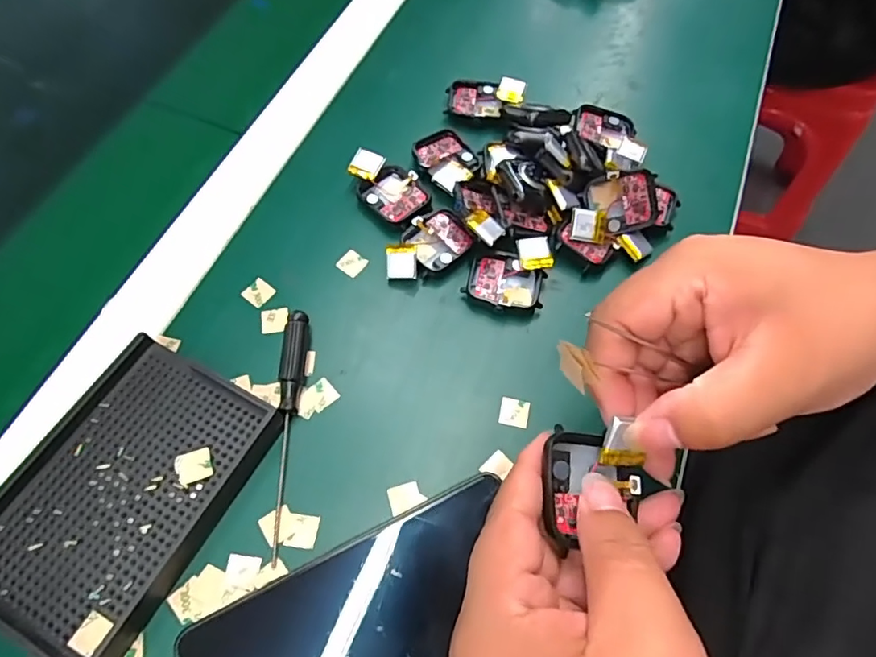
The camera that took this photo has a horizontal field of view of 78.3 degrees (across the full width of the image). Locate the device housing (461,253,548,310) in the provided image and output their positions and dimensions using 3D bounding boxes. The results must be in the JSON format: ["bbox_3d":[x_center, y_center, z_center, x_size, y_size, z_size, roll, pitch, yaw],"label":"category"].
[{"bbox_3d":[0.041,-0.026,0.329,0.046,0.010,0.036,11,63,5],"label":"device housing"}]

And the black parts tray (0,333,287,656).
[{"bbox_3d":[-0.154,0.078,0.266,0.094,0.022,0.134,26,65,12],"label":"black parts tray"}]

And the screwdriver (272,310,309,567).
[{"bbox_3d":[-0.079,0.051,0.285,0.012,0.014,0.129,0,63,0],"label":"screwdriver"}]

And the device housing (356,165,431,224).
[{"bbox_3d":[-0.028,-0.088,0.355,0.041,0.012,0.038,36,68,17],"label":"device housing"}]

